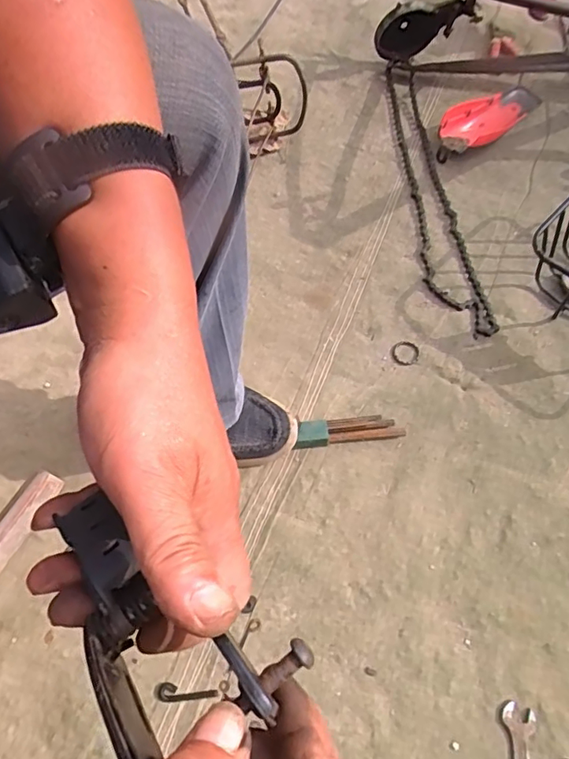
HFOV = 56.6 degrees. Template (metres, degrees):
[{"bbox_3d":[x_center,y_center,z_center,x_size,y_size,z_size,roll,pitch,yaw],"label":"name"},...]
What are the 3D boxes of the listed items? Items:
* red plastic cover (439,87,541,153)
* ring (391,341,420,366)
[{"bbox_3d":[0.322,-0.414,0.839,0.161,0.042,0.065,-22,68,-10],"label":"red plastic cover"},{"bbox_3d":[0.167,-0.036,0.731,0.037,0.008,0.036,-1,66,2],"label":"ring"}]

